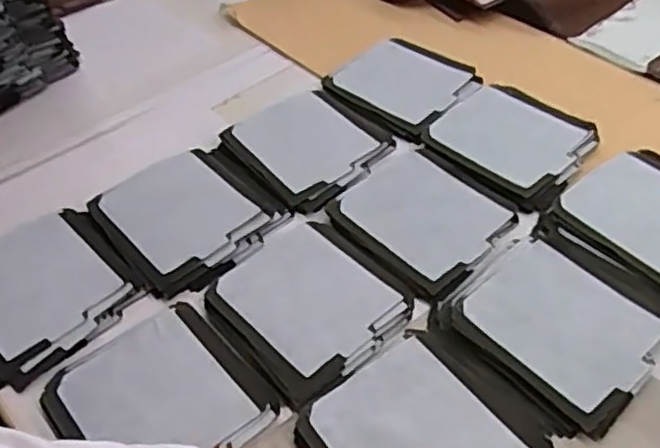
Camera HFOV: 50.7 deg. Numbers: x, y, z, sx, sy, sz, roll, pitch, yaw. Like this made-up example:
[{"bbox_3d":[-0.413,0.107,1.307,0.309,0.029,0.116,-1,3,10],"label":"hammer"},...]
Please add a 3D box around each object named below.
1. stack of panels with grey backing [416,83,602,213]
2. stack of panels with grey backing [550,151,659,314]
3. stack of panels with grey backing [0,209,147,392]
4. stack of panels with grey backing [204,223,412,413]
[{"bbox_3d":[0.184,-0.088,0.698,0.134,0.015,0.151,-34,53,-23],"label":"stack of panels with grey backing"},{"bbox_3d":[0.289,-0.008,0.614,0.150,0.019,0.148,-33,53,-23],"label":"stack of panels with grey backing"},{"bbox_3d":[-0.249,0.053,0.598,0.136,0.016,0.151,-35,54,-24],"label":"stack of panels with grey backing"},{"bbox_3d":[-0.021,0.066,0.575,0.132,0.007,0.146,-36,54,-25],"label":"stack of panels with grey backing"}]

